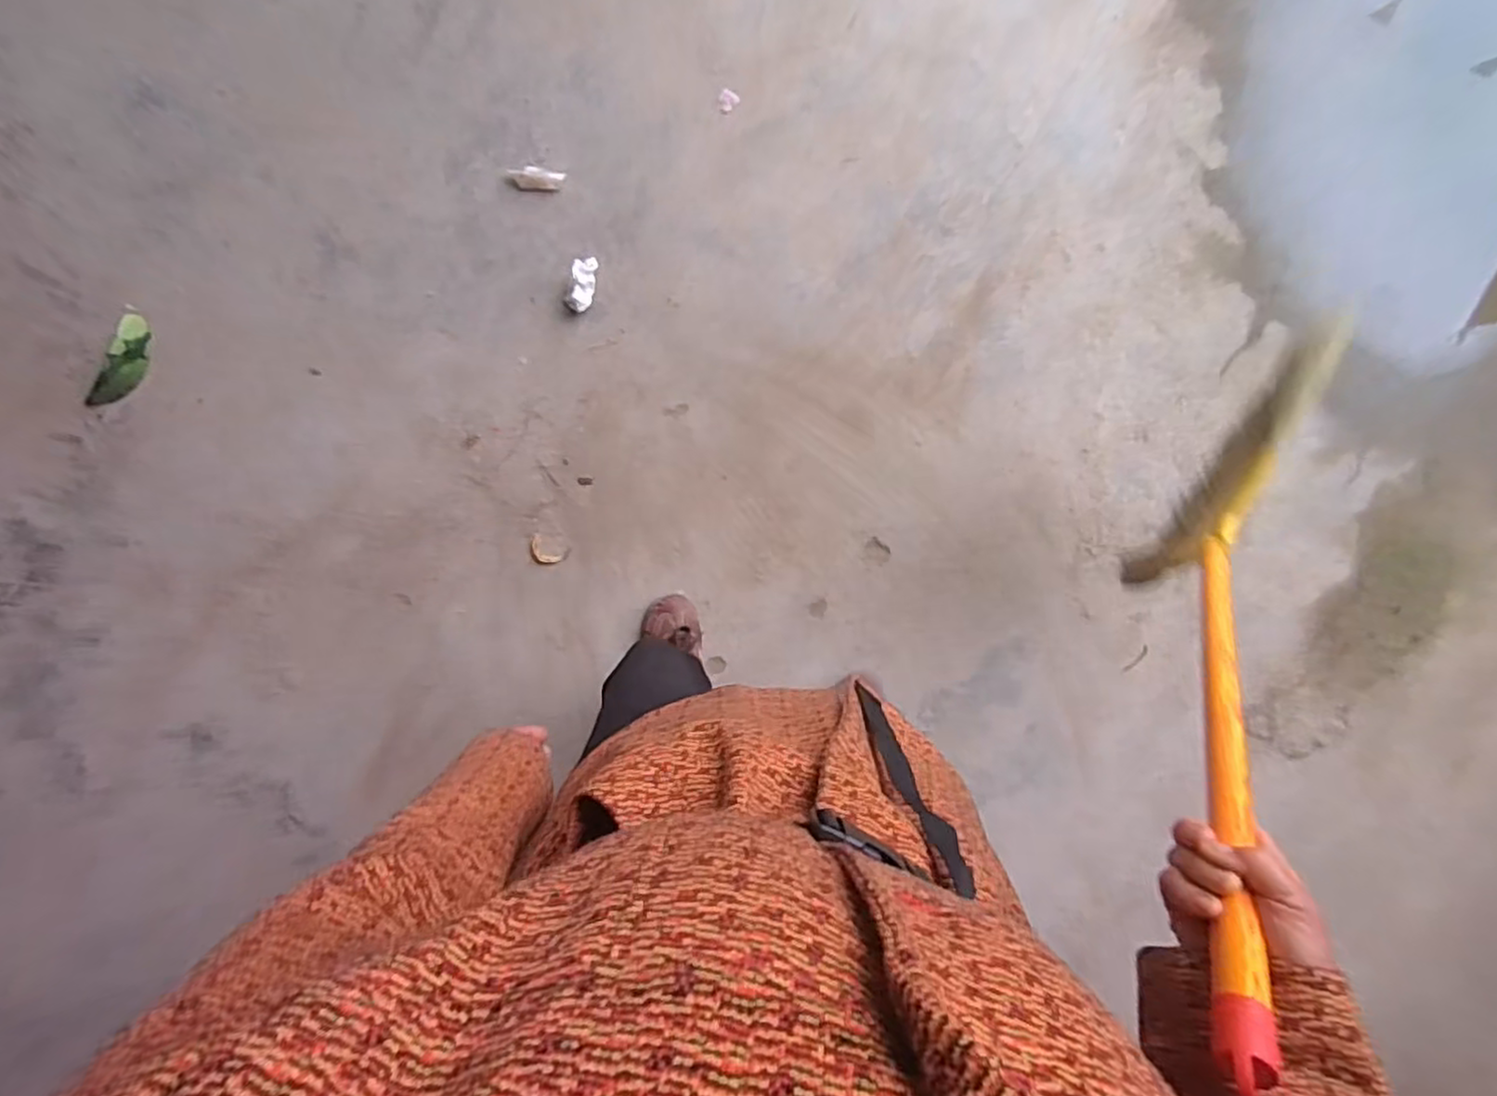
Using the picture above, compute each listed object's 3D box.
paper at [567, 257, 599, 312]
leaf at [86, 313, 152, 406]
[{"bbox_3d":[-0.275,-0.438,1.154,0.039,0.027,0.087,10,94,-4],"label":"paper"},{"bbox_3d":[-1.008,-0.292,1.116,0.062,0.023,0.161,31,92,-5],"label":"leaf"}]

